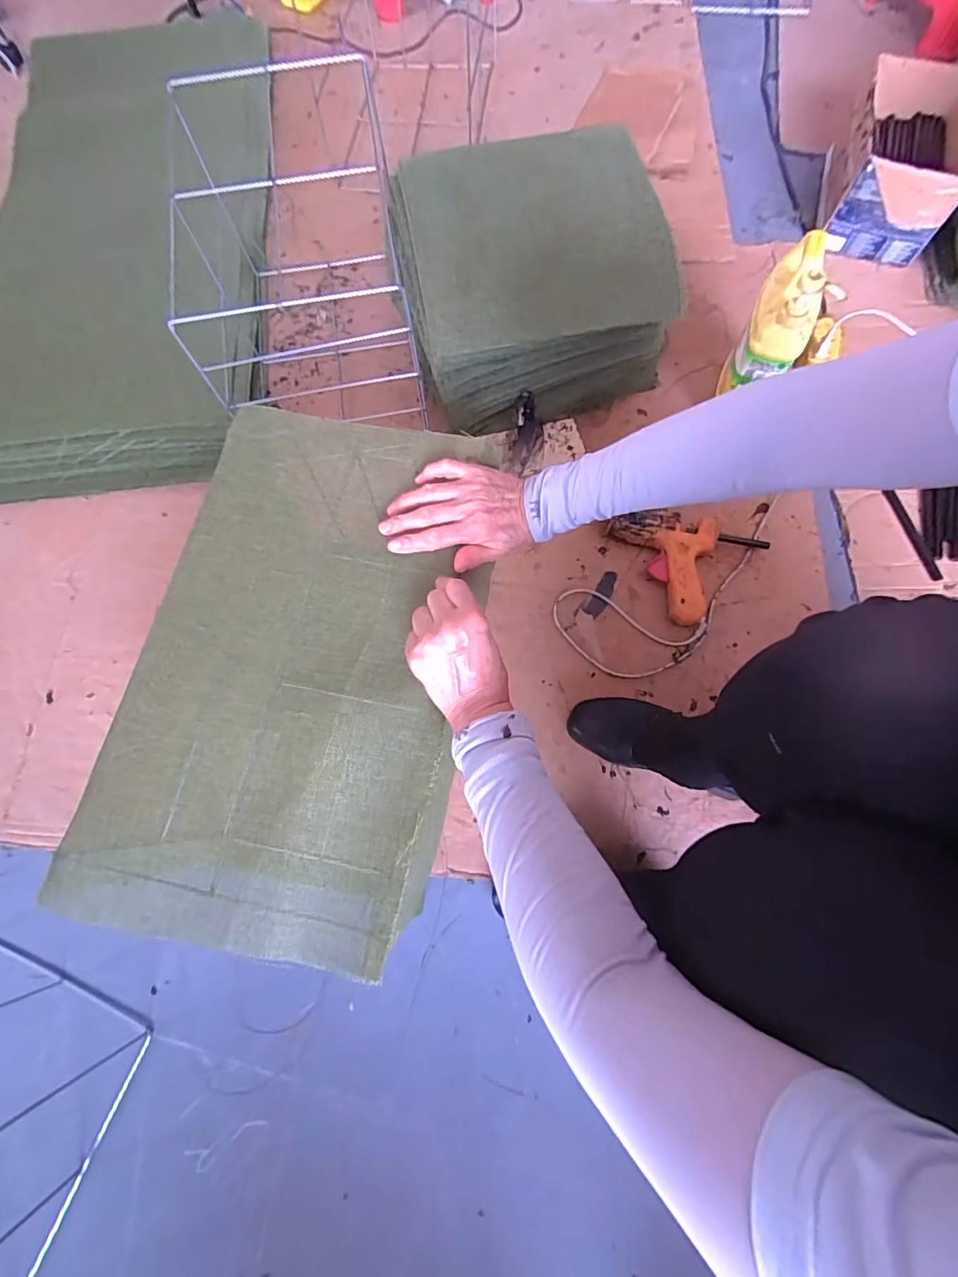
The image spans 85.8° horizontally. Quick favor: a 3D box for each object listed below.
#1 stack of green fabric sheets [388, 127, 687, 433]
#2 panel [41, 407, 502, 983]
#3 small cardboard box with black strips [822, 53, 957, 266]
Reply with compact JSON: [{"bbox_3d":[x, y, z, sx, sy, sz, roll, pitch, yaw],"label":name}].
[{"bbox_3d":[0.074,-0.513,0.773,0.347,0.215,0.312,-16,74,-3],"label":"stack of green fabric sheets"},{"bbox_3d":[-0.151,0.005,0.446,0.285,0.030,0.456,10,75,4],"label":"panel"},{"bbox_3d":[0.733,-0.826,0.899,0.199,0.140,0.275,17,75,6],"label":"small cardboard box with black strips"}]

